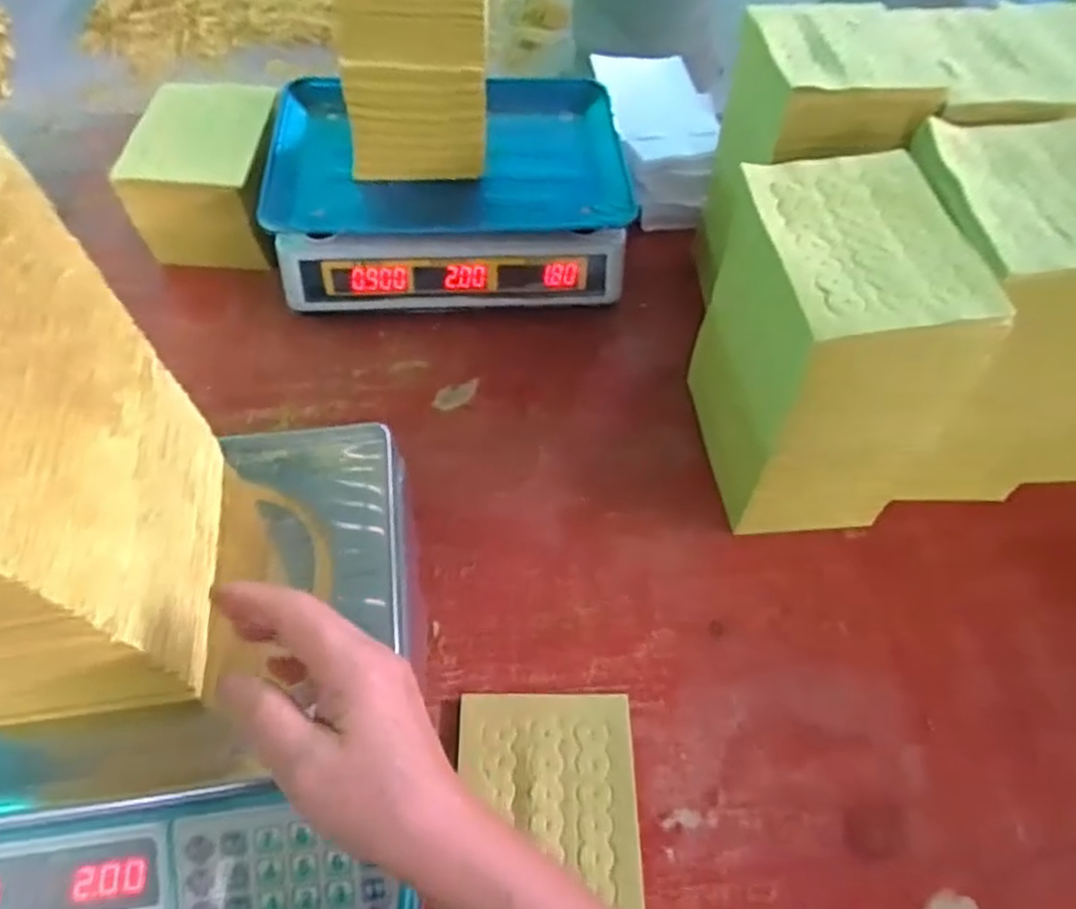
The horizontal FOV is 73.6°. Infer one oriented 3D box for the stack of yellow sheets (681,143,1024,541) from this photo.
[{"bbox_3d":[0.207,-0.072,0.536,0.131,0.223,0.175,-5,57,-8],"label":"stack of yellow sheets"}]

